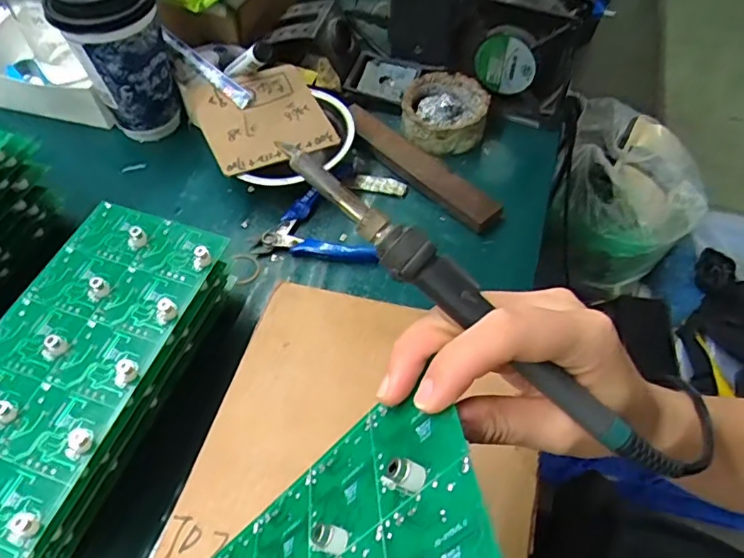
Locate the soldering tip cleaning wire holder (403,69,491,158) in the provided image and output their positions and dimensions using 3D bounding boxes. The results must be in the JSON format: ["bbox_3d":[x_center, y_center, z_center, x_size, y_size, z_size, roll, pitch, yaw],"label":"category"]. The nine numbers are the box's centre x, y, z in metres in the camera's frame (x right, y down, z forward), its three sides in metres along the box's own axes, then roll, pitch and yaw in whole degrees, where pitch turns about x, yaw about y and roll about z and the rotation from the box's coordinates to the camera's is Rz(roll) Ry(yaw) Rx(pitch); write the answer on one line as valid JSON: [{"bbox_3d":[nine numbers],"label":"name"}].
[{"bbox_3d":[0.072,-0.167,0.546,0.083,0.034,0.083,10,57,5],"label":"soldering tip cleaning wire holder"}]

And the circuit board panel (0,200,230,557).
[{"bbox_3d":[-0.192,0.049,0.337,0.105,0.023,0.234,16,57,10],"label":"circuit board panel"}]

